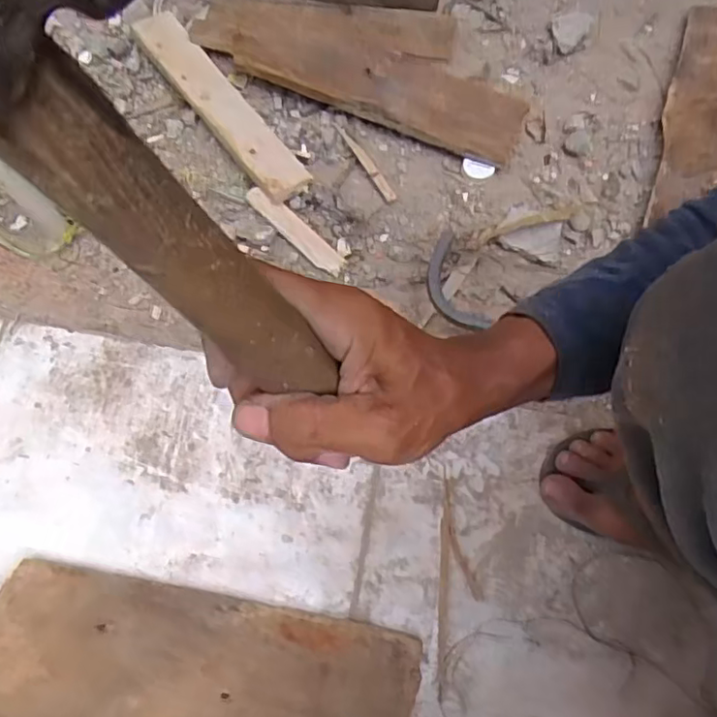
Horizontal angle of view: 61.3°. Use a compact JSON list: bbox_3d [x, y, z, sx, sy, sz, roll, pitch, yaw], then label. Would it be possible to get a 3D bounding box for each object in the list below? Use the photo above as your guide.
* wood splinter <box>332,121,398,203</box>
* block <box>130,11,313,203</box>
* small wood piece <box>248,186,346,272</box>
[{"bbox_3d":[0.008,-0.252,0.762,0.012,0.004,0.132,-30,72,-9],"label":"wood splinter"},{"bbox_3d":[-0.179,-0.329,0.774,0.062,0.024,0.338,-35,73,-11],"label":"block"},{"bbox_3d":[-0.077,-0.152,0.717,0.026,0.015,0.155,-43,75,-13],"label":"small wood piece"}]

